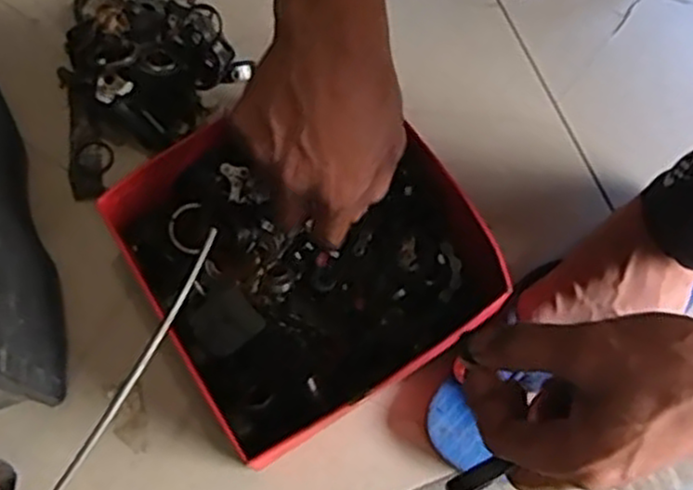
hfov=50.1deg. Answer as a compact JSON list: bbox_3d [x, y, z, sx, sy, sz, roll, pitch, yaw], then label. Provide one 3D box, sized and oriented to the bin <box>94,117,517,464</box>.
[{"bbox_3d":[-0.024,0.005,0.512,0.216,0.072,0.201,-32,75,-12],"label":"bin"}]

